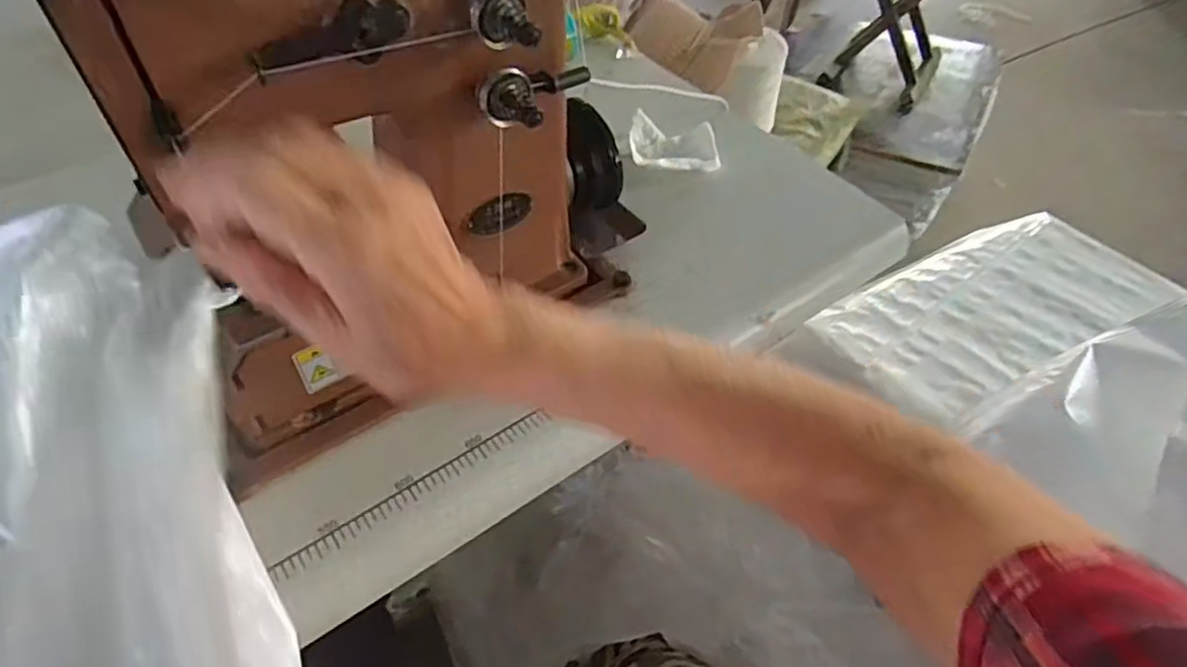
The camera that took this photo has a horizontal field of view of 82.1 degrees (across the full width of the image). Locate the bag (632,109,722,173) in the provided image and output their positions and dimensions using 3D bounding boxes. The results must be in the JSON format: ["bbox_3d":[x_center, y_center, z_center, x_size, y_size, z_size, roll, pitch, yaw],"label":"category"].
[{"bbox_3d":[0.080,-0.186,0.671,0.082,0.018,0.080,-1,50,-4],"label":"bag"}]

